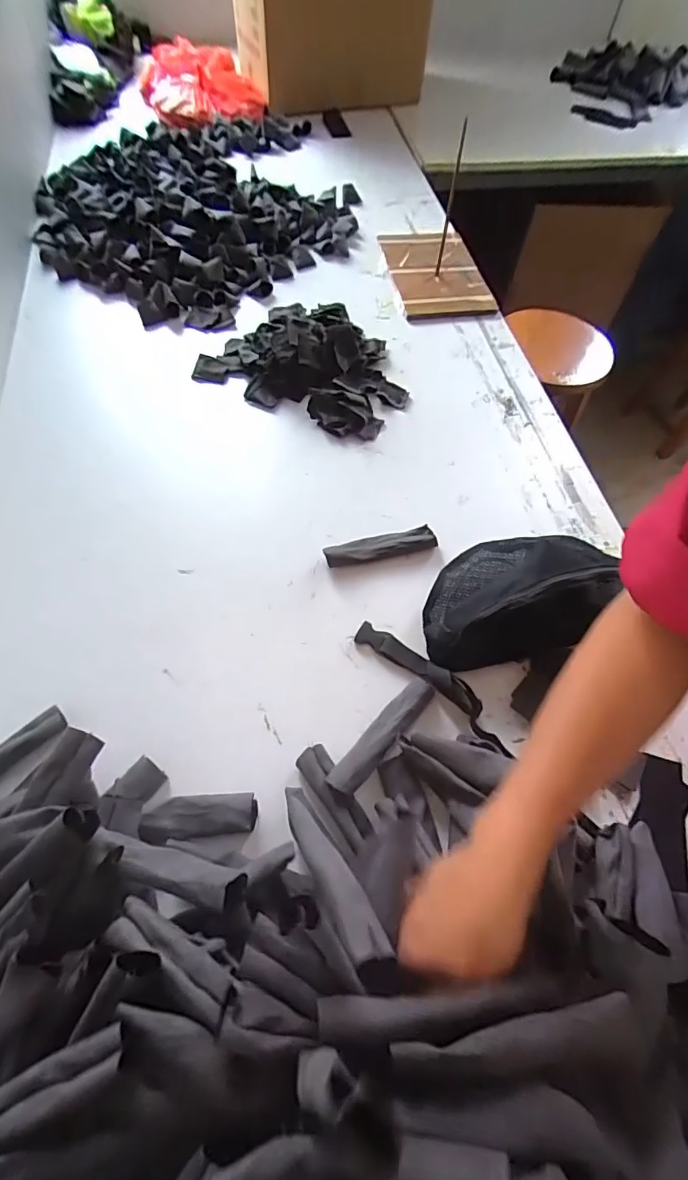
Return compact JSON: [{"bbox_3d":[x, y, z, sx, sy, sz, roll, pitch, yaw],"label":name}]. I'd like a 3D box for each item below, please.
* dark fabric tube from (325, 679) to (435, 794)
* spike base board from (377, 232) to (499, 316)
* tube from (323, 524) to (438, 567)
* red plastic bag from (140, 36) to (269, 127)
[{"bbox_3d":[0.042,0.155,0.520,0.032,0.035,0.147,41,67,17],"label":"dark fabric tube"},{"bbox_3d":[0.182,-0.640,0.976,0.180,0.018,0.272,-8,63,-8],"label":"spike base board"},{"bbox_3d":[0.047,-0.056,0.643,0.147,0.023,0.034,-10,63,-9],"label":"tube"},{"bbox_3d":[-0.355,-1.273,1.216,0.300,0.073,0.390,-12,63,-10],"label":"red plastic bag"}]

